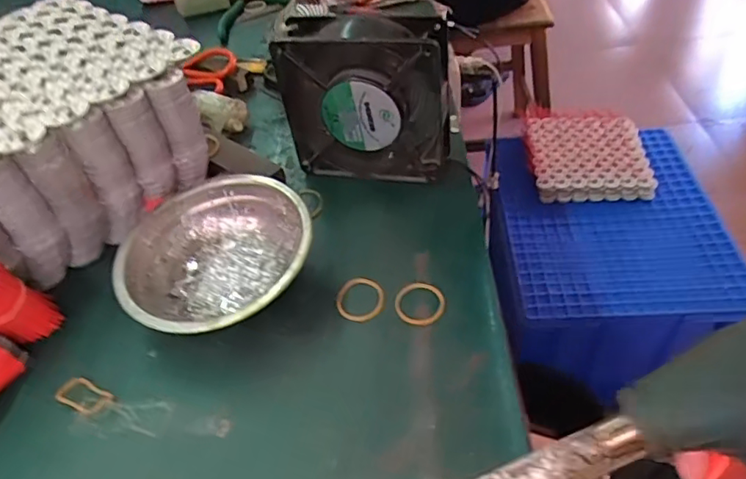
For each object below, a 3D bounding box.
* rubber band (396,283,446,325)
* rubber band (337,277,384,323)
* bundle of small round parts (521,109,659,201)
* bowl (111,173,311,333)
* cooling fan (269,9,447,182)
[{"bbox_3d":[0.031,0.040,0.361,0.032,0.005,0.034,-4,45,4],"label":"rubber band"},{"bbox_3d":[-0.008,0.038,0.369,0.032,0.005,0.035,-1,45,7],"label":"rubber band"},{"bbox_3d":[0.439,-0.182,1.146,0.229,0.032,0.237,1,54,7],"label":"bundle of small round parts"},{"bbox_3d":[-0.103,0.016,0.376,0.124,0.045,0.124,-4,45,4],"label":"bowl"},{"bbox_3d":[-0.004,-0.105,0.427,0.121,0.124,0.047,7,47,14],"label":"cooling fan"}]

